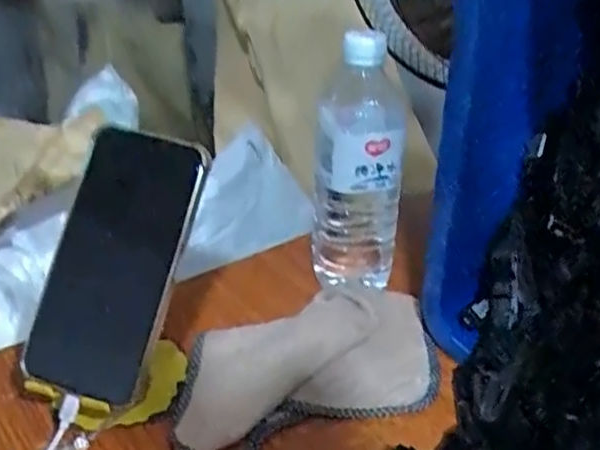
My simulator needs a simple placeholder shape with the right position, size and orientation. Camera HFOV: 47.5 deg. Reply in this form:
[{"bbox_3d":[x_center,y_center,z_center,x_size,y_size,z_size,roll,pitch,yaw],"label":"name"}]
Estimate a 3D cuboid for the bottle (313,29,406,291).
[{"bbox_3d":[0.046,-0.039,0.545,0.070,0.206,0.063,2,30,2],"label":"bottle"}]

